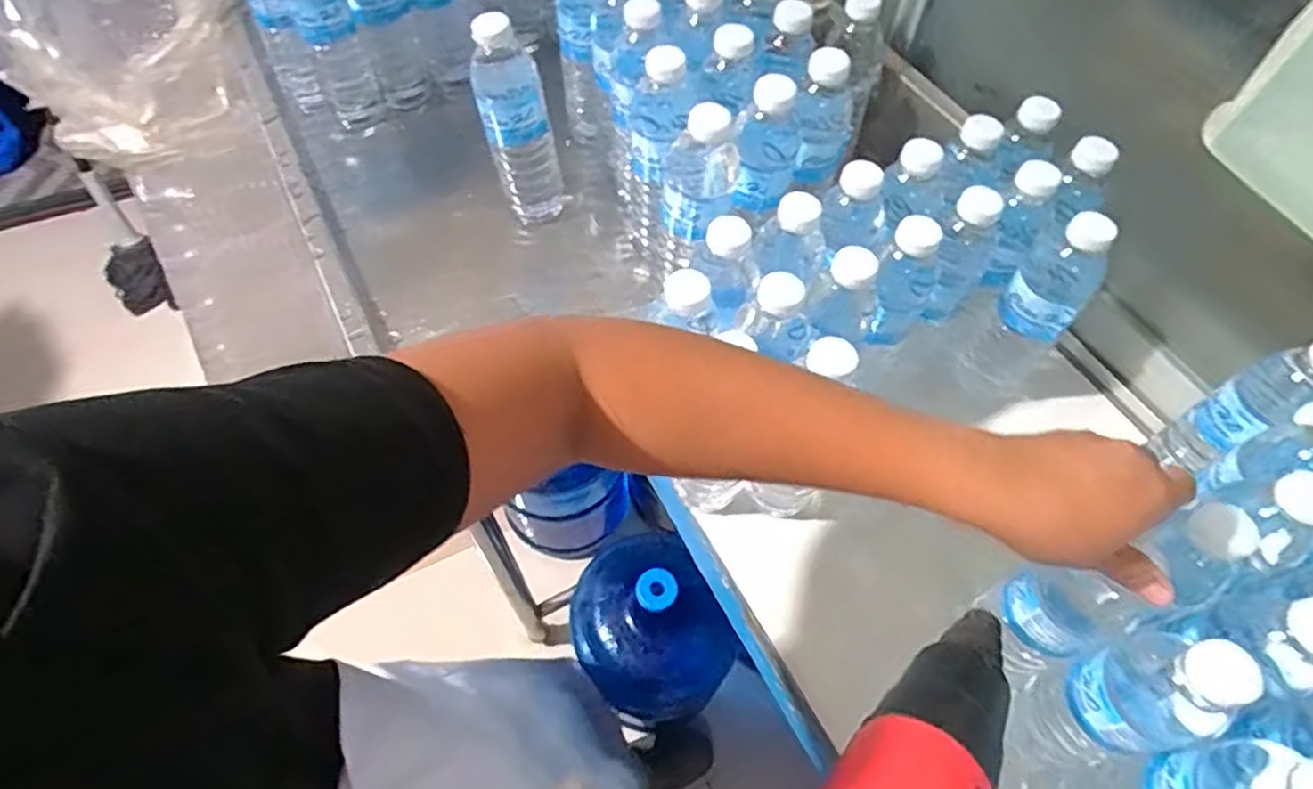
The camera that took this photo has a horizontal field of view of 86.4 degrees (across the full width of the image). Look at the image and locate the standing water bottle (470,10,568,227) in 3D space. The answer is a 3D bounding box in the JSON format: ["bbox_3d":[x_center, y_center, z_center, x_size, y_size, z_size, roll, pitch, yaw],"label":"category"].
[{"bbox_3d":[-0.135,-0.262,0.671,0.070,0.201,0.072,-12,60,-9],"label":"standing water bottle"}]

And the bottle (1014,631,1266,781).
[{"bbox_3d":[0.293,0.194,0.431,0.070,0.193,0.070,1,58,-1],"label":"bottle"}]

